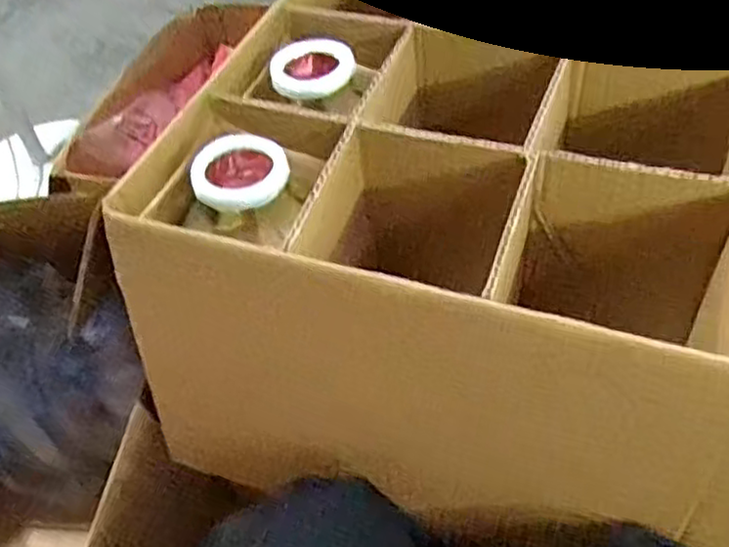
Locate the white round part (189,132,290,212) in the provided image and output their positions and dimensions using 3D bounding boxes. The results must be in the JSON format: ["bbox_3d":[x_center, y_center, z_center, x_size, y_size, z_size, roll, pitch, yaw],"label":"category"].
[{"bbox_3d":[-0.077,-0.063,0.435,0.058,0.013,0.046,-20,81,-12],"label":"white round part"}]

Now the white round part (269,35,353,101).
[{"bbox_3d":[-0.038,-0.146,0.506,0.059,0.011,0.045,-11,89,-4],"label":"white round part"}]

